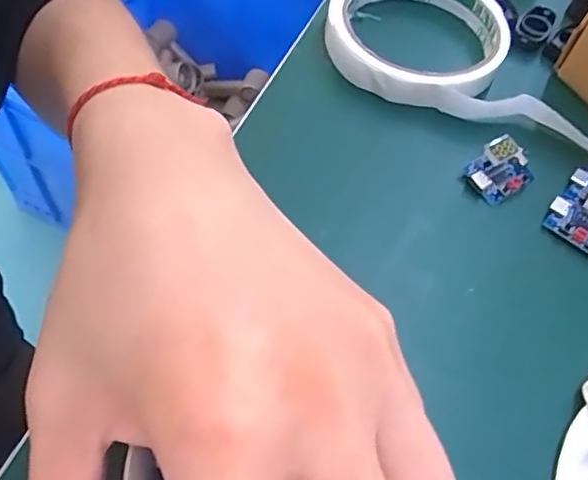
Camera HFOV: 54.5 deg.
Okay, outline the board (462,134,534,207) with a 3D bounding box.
[{"bbox_3d":[0.092,-0.032,0.252,0.028,0.021,0.021,-32,68,-23],"label":"board"}]

